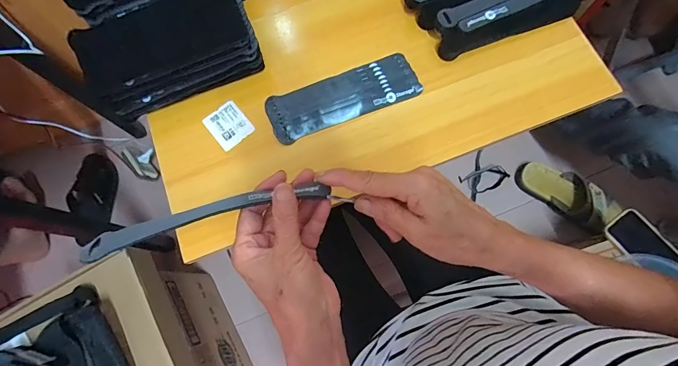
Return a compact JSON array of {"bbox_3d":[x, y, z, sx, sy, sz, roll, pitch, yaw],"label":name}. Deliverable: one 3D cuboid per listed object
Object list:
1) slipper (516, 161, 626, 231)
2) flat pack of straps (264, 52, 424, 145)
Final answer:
[{"bbox_3d":[0.570,0.022,0.896,0.240,0.069,0.101,36,79,11],"label":"slipper"},{"bbox_3d":[0.005,-0.114,0.471,0.198,0.007,0.069,-20,75,-3],"label":"flat pack of straps"}]

